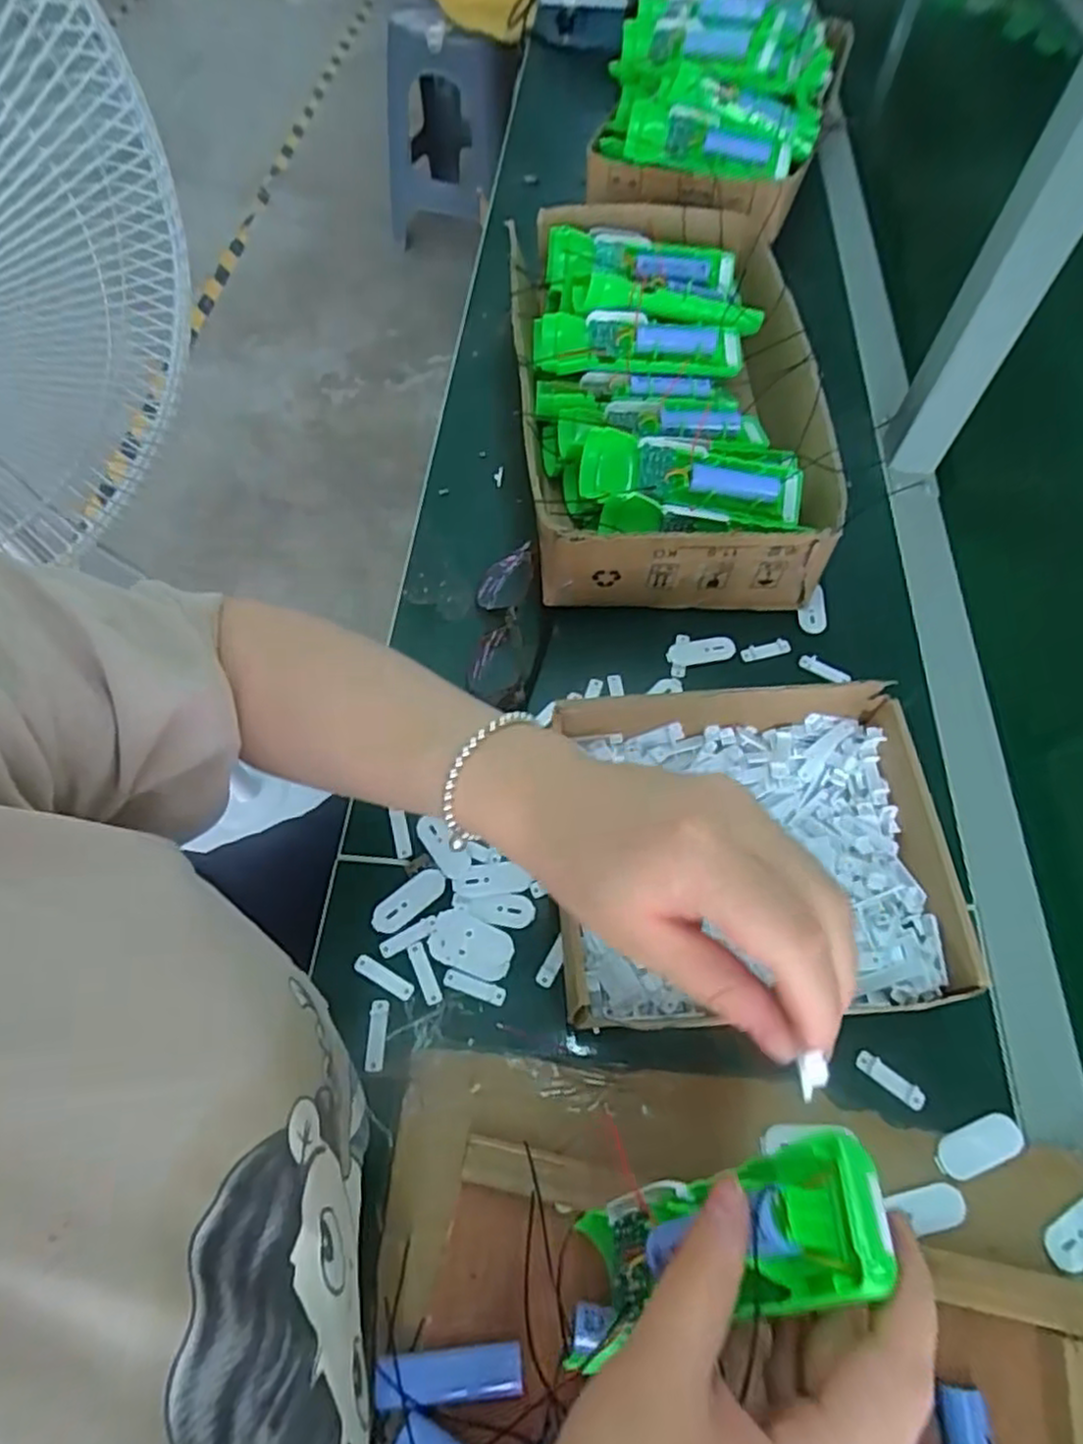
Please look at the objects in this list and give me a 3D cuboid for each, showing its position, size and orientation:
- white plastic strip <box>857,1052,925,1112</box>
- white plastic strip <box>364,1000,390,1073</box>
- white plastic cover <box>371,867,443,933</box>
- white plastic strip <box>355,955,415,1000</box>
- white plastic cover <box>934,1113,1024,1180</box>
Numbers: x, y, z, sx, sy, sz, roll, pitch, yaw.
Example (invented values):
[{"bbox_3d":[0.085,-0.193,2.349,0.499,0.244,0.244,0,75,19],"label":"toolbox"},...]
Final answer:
[{"bbox_3d":[0.193,0.198,0.391,0.039,0.004,0.011,35,66,18],"label":"white plastic strip"},{"bbox_3d":[-0.095,0.180,0.406,0.010,0.004,0.037,7,64,-13],"label":"white plastic strip"},{"bbox_3d":[-0.083,0.112,0.443,0.050,0.006,0.021,-33,66,-18],"label":"white plastic cover"},{"bbox_3d":[-0.093,0.151,0.419,0.039,0.004,0.010,30,71,5],"label":"white plastic strip"},{"bbox_3d":[0.230,0.223,0.372,0.051,0.006,0.021,-18,62,-10],"label":"white plastic cover"}]

